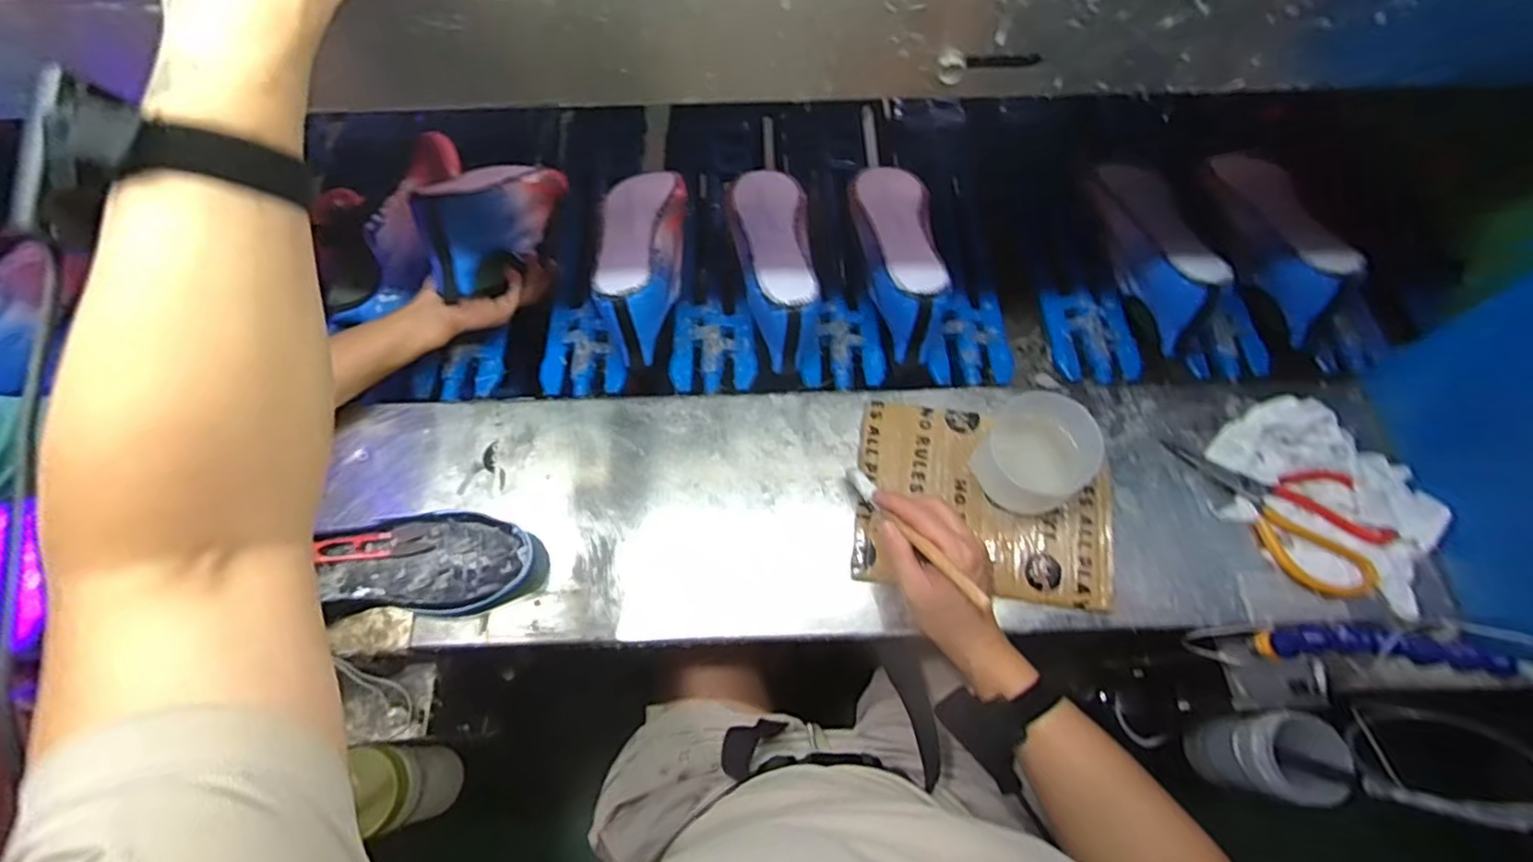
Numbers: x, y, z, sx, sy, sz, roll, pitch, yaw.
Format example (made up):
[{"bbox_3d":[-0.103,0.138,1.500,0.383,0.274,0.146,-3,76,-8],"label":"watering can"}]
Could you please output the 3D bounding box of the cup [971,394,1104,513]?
[{"bbox_3d":[0.242,0.018,0.584,0.092,0.055,0.099,0,71,-1],"label":"cup"}]

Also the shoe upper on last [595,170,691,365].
[{"bbox_3d":[-0.140,-0.198,0.711,0.088,0.084,0.262,1,58,-1],"label":"shoe upper on last"}]

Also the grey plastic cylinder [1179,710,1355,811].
[{"bbox_3d":[0.472,0.307,0.621,0.072,0.122,0.074,11,71,2],"label":"grey plastic cylinder"}]

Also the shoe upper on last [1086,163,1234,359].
[{"bbox_3d":[0.422,-0.208,0.719,0.081,0.082,0.248,1,56,-1],"label":"shoe upper on last"}]

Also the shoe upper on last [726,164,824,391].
[{"bbox_3d":[0.012,-0.176,0.697,0.084,0.100,0.234,-6,71,-4],"label":"shoe upper on last"}]

